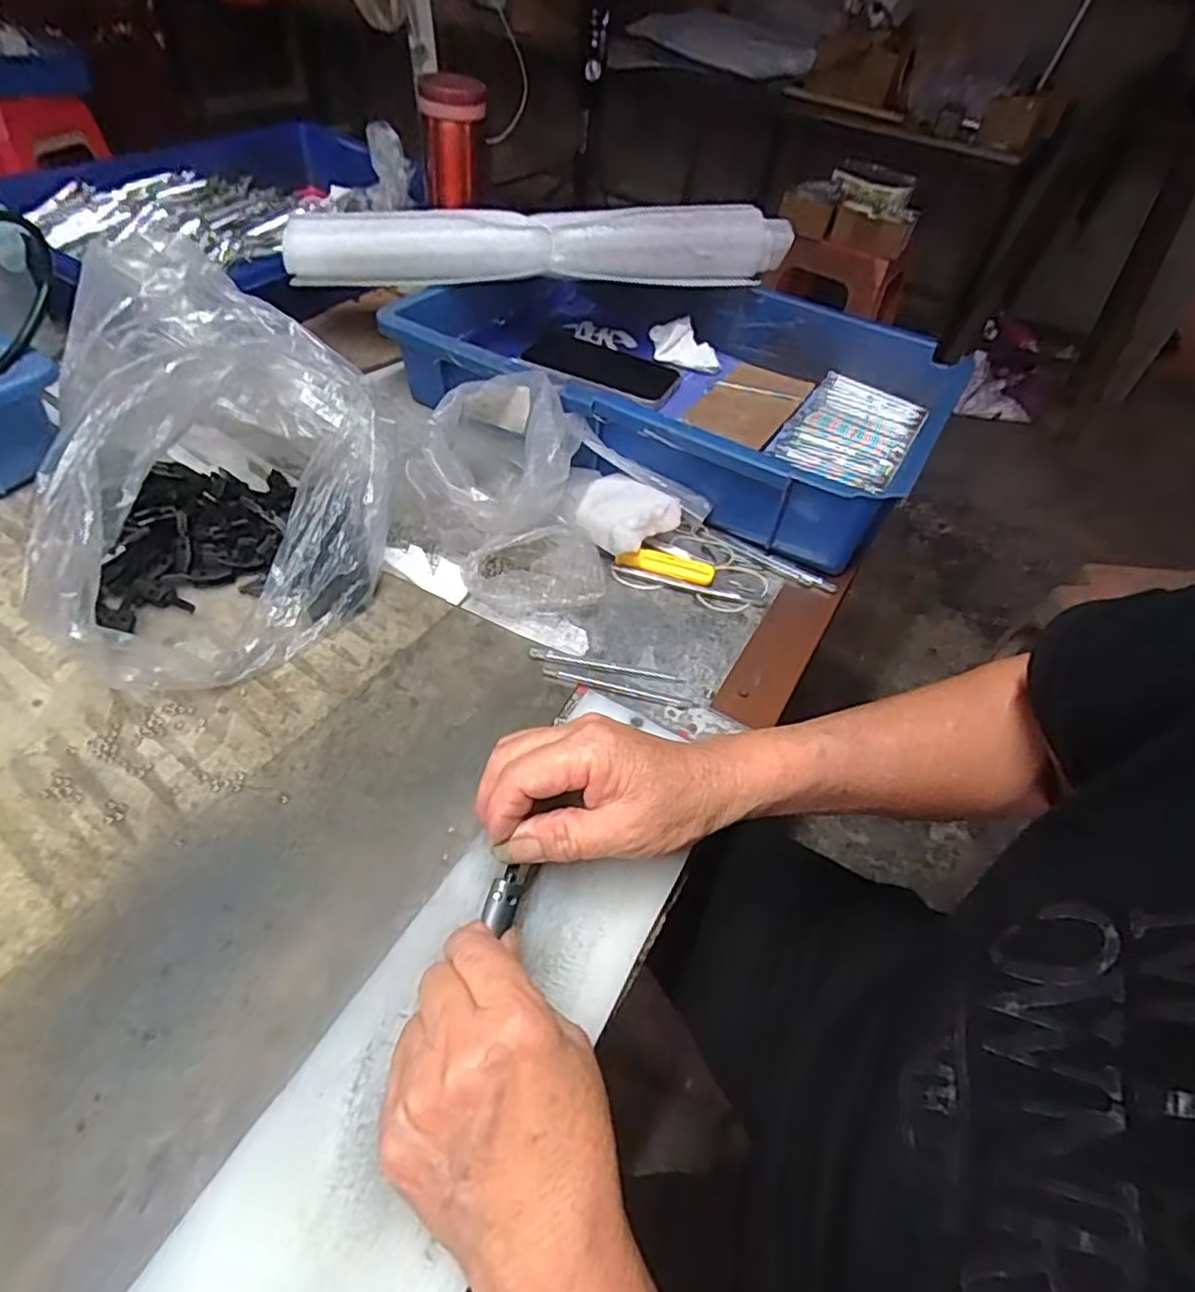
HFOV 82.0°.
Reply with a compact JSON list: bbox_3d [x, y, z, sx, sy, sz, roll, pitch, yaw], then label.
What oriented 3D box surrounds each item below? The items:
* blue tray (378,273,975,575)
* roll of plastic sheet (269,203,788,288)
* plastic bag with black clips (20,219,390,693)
[{"bbox_3d":[0.064,-0.229,0.599,0.429,0.087,0.278,25,50,14],"label":"blue tray"},{"bbox_3d":[-0.039,-0.349,0.598,0.433,0.055,0.047,-4,49,-12],"label":"roll of plastic sheet"},{"bbox_3d":[-0.223,-0.112,0.422,0.178,0.143,0.241,-13,50,-18],"label":"plastic bag with black clips"}]

